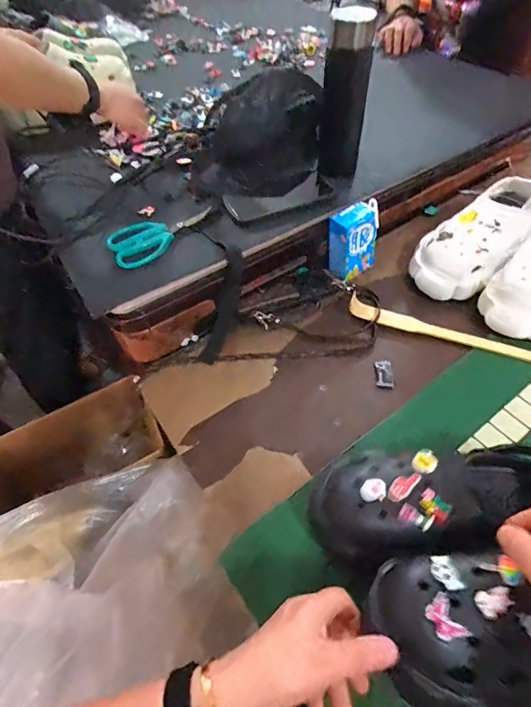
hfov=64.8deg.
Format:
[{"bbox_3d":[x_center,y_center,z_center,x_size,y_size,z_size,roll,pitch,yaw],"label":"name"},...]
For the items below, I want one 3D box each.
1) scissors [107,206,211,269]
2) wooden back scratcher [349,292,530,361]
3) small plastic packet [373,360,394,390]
[{"bbox_3d":[-0.146,-0.170,0.596,0.149,0.019,0.072,-26,57,-16],"label":"scissors"},{"bbox_3d":[0.343,-0.008,0.575,0.460,0.023,0.030,17,56,14],"label":"wooden back scratcher"},{"bbox_3d":[0.164,0.027,0.576,0.023,0.005,0.043,1,54,3],"label":"small plastic packet"}]

